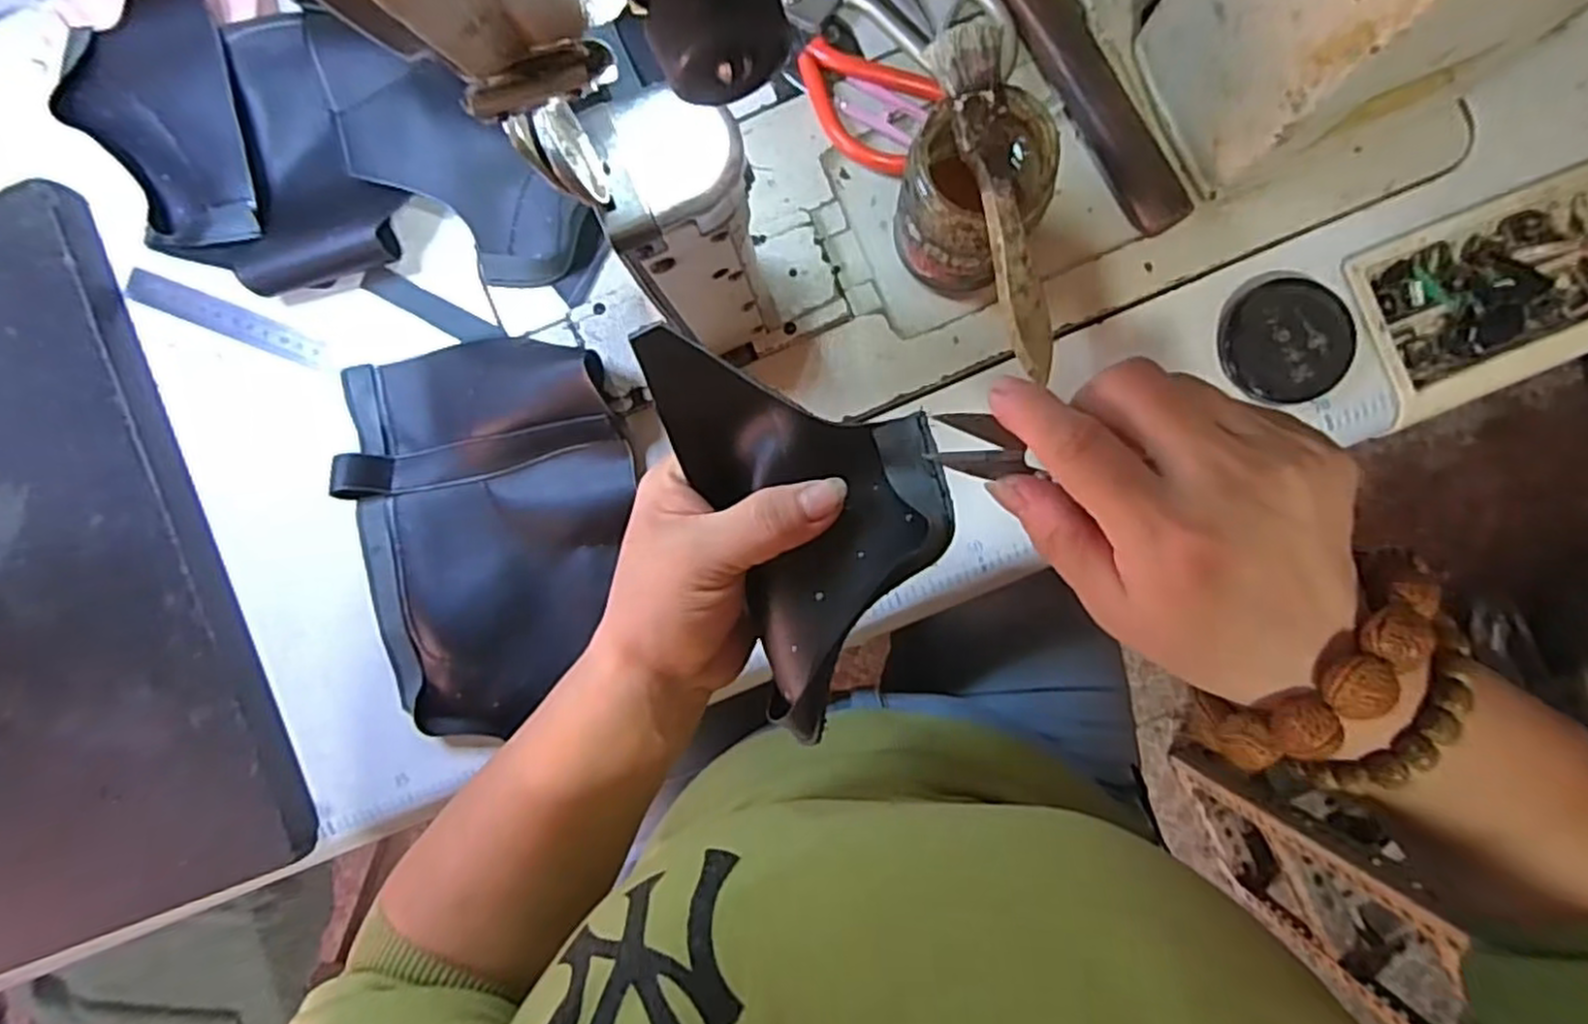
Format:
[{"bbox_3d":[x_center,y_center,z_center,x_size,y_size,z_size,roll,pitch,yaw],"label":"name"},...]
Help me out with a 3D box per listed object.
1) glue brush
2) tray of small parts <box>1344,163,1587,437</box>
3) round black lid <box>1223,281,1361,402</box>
[{"bbox_3d":[0.081,-0.127,0.315,0.029,0.009,0.144,-9,87,4],"label":"glue brush"},{"bbox_3d":[0.398,-0.126,0.411,0.185,0.024,0.094,-22,86,3],"label":"tray of small parts"},{"bbox_3d":[0.261,-0.091,0.409,0.064,0.008,0.061,0,88,4],"label":"round black lid"}]

